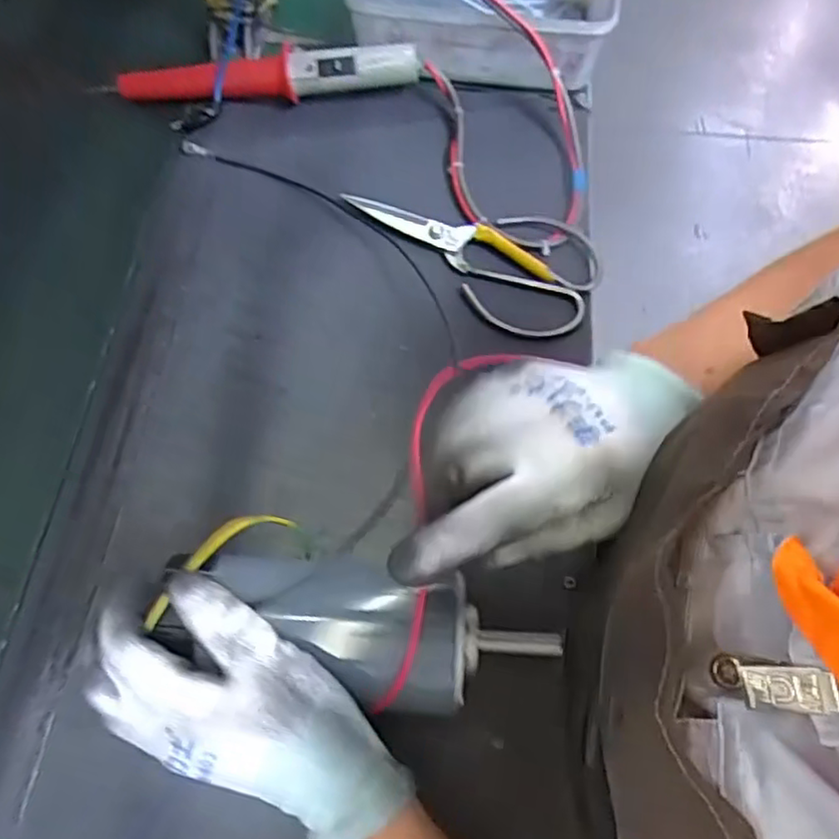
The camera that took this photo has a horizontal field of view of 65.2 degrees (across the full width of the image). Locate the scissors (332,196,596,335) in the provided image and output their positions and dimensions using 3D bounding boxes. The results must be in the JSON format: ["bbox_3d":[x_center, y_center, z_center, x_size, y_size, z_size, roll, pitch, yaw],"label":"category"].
[{"bbox_3d":[0.039,-0.135,0.497,0.197,0.008,0.102,29,68,13],"label":"scissors"}]

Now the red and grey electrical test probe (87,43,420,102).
[{"bbox_3d":[-0.131,-0.289,0.553,0.258,0.038,0.028,-6,65,-3],"label":"red and grey electrical test probe"}]

